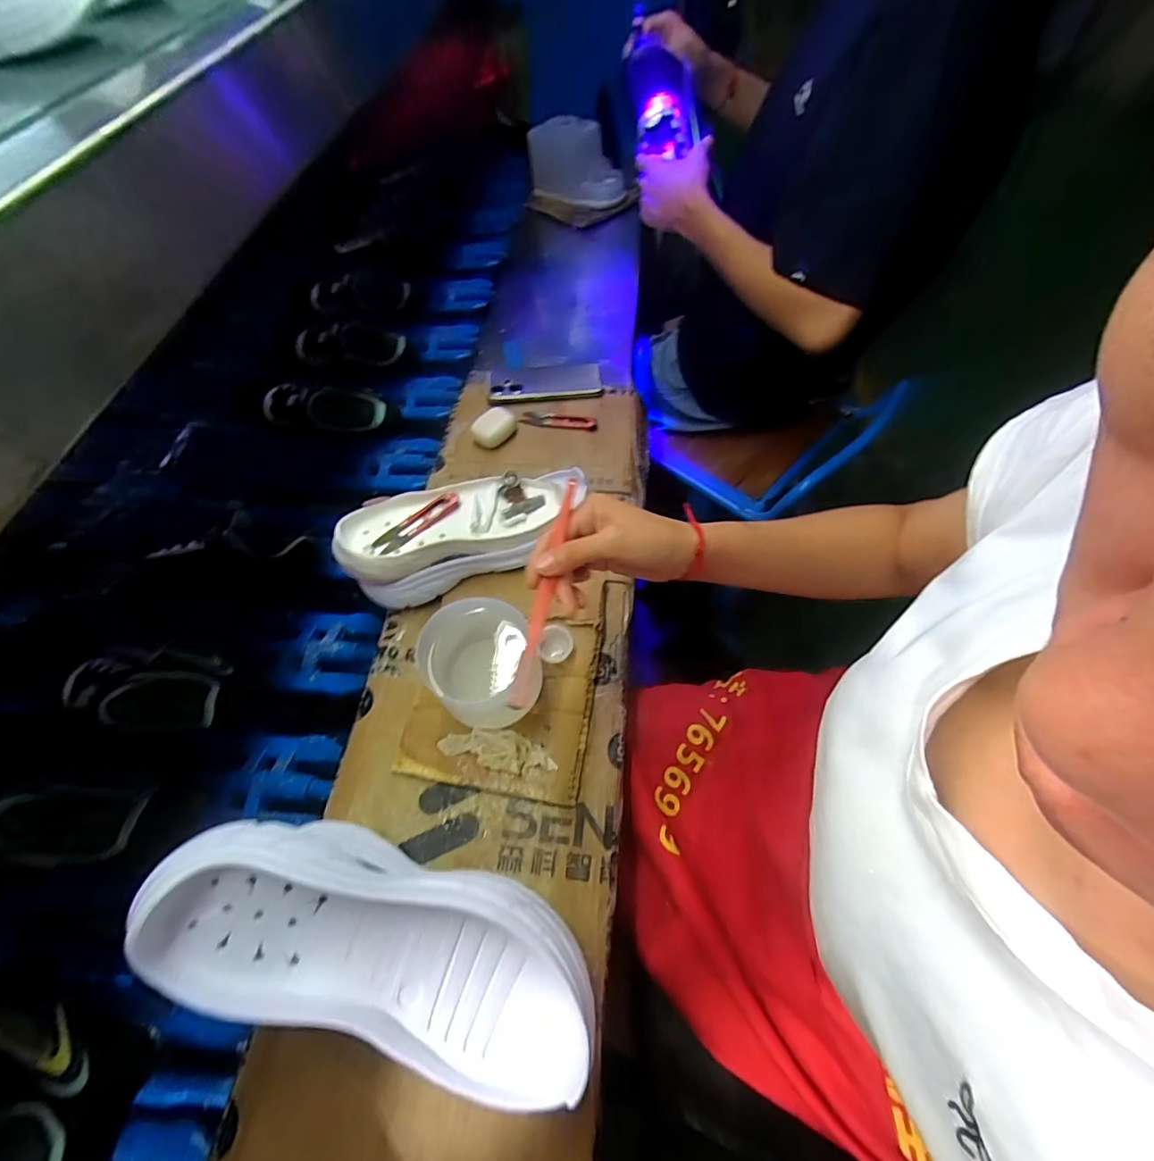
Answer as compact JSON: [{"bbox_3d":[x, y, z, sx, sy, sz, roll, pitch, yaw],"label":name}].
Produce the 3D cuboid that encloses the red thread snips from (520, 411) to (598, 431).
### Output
[{"bbox_3d":[-0.024,-0.215,0.672,0.102,0.005,0.024,9,60,7],"label":"red thread snips"}]

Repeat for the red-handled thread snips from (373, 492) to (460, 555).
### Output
[{"bbox_3d":[-0.159,-0.058,0.507,0.024,0.015,0.096,37,66,20],"label":"red-handled thread snips"}]

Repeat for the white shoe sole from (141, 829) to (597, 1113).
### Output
[{"bbox_3d":[-0.107,0.207,0.284,0.241,0.044,0.095,24,61,-6],"label":"white shoe sole"}]

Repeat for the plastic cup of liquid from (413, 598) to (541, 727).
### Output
[{"bbox_3d":[-0.082,0.074,0.442,0.090,0.083,0.091,0,59,1],"label":"plastic cup of liquid"}]

